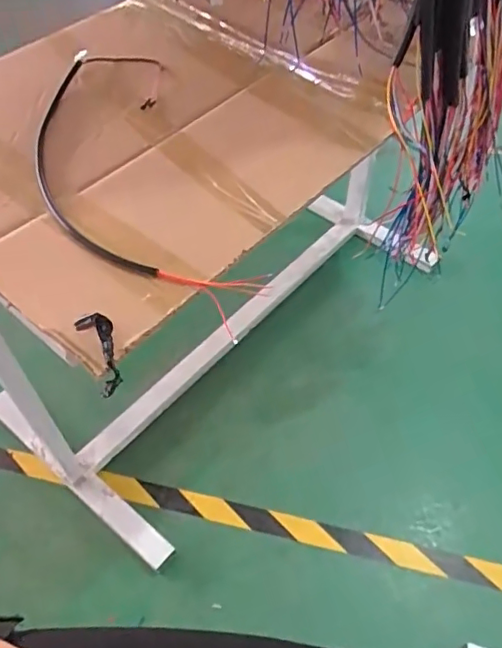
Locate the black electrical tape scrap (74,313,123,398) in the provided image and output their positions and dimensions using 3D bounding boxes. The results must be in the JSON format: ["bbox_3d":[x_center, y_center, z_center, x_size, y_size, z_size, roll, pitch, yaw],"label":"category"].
[{"bbox_3d":[-0.134,0.027,0.499,0.030,0.009,0.076,-17,78,-8],"label":"black electrical tape scrap"}]

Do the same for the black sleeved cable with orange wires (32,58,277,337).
[{"bbox_3d":[-0.139,-0.171,0.620,0.188,0.042,0.465,-19,54,-10],"label":"black sleeved cable with orange wires"}]

